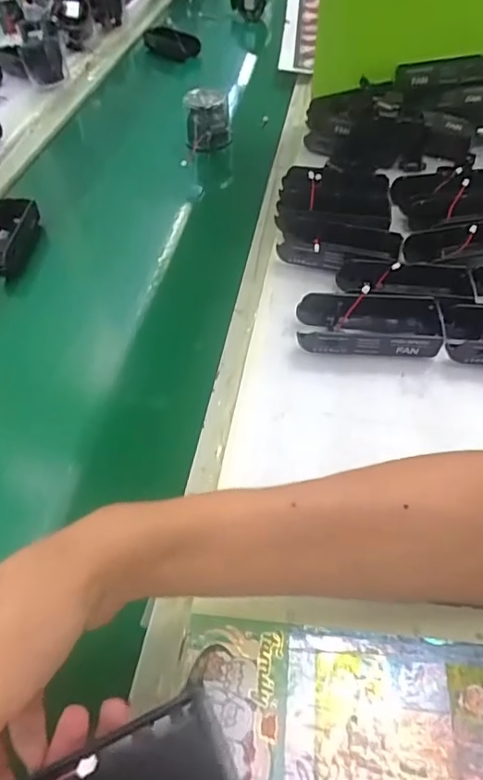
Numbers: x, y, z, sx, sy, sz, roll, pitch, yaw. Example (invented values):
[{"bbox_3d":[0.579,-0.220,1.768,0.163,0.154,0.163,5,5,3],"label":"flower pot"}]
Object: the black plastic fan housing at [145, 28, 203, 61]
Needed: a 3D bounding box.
[{"bbox_3d":[-0.126,-0.612,0.923,0.114,0.050,0.033,31,58,26],"label":"black plastic fan housing"}]

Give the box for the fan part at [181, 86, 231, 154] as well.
[{"bbox_3d":[-0.044,-0.344,0.666,0.057,0.061,0.057,-4,50,-1],"label":"fan part"}]

